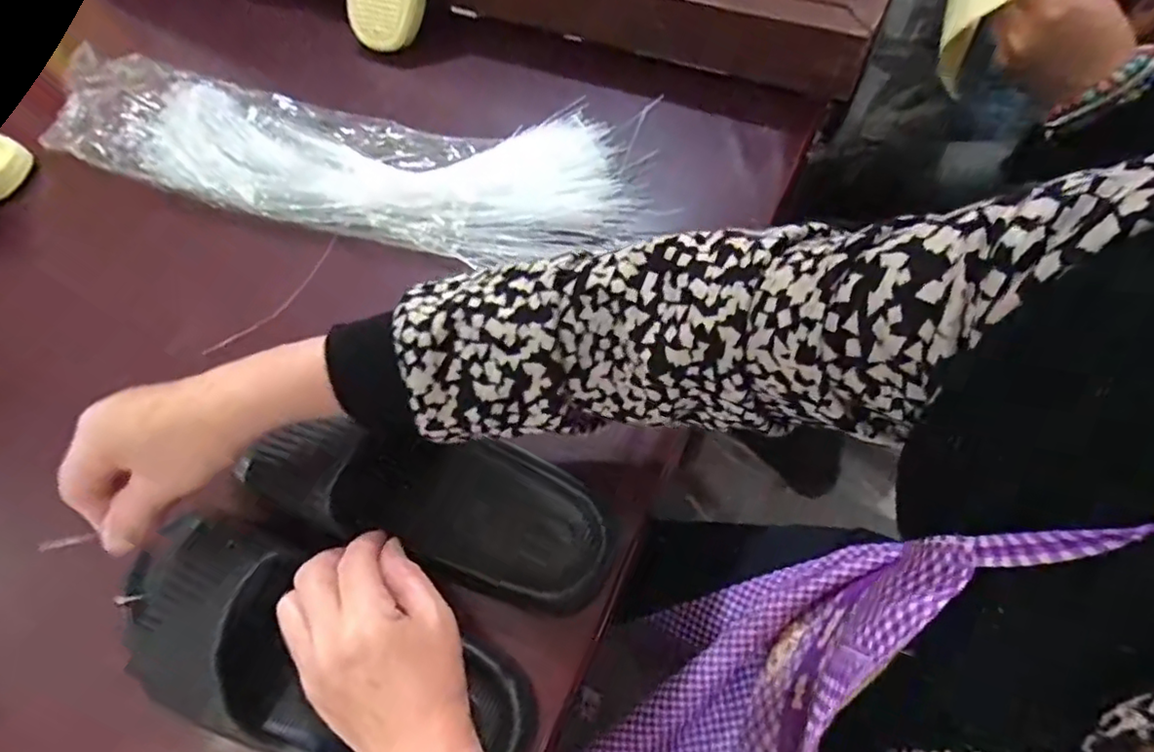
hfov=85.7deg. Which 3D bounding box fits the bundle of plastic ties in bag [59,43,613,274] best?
[{"bbox_3d":[-0.235,-0.201,0.564,0.552,0.049,0.154,8,60,9],"label":"bundle of plastic ties in bag"}]

